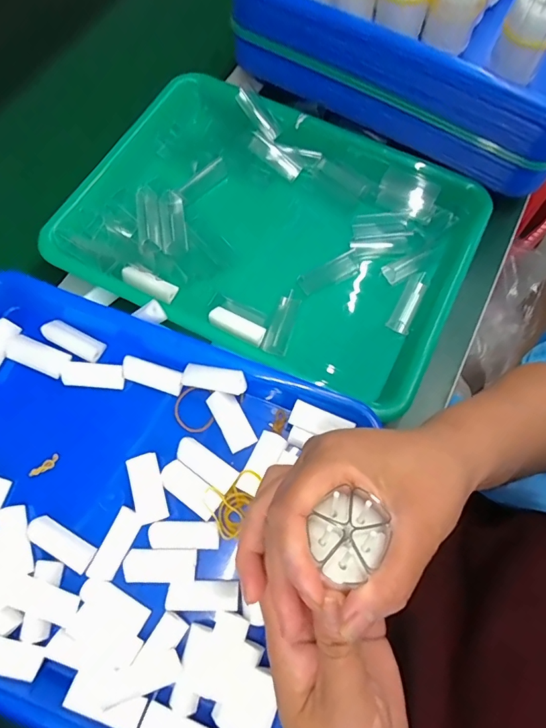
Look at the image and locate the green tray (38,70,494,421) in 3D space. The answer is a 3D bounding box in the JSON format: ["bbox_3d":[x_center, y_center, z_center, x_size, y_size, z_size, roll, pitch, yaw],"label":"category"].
[{"bbox_3d":[0.002,-0.121,0.397,0.344,0.047,0.251,25,72,9],"label":"green tray"}]

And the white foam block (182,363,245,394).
[{"bbox_3d":[-0.043,0.012,0.321,0.048,0.012,0.018,7,74,16],"label":"white foam block"}]

